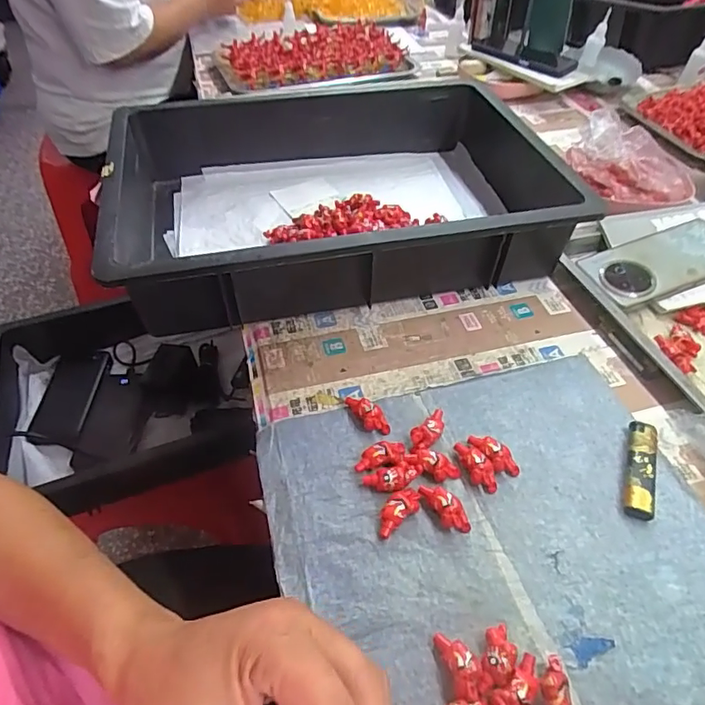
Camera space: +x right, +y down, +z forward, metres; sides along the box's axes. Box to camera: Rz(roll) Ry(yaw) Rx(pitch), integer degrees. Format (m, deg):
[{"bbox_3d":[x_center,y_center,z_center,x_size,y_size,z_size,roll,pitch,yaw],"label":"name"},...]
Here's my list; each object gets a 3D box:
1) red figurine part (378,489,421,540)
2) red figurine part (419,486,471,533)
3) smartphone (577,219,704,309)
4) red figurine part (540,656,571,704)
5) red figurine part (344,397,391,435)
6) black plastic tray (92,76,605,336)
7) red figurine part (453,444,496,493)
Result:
[{"bbox_3d":[0.031,0.108,0.354,0.040,0.013,0.016,-34,56,-27],"label":"red figurine part"},{"bbox_3d":[0.064,0.108,0.356,0.018,0.015,0.039,-24,52,-20],"label":"red figurine part"},{"bbox_3d":[0.315,-0.094,0.520,0.156,0.011,0.077,-18,53,-8],"label":"smartphone"},{"bbox_3d":[0.110,0.189,0.280,0.016,0.018,0.037,-2,48,-2],"label":"red figurine part"},{"bbox_3d":[0.011,0.049,0.412,0.017,0.016,0.044,-28,54,-24],"label":"red figurine part"},{"bbox_3d":[-0.014,-0.183,0.566,0.458,0.098,0.338,-10,48,-9],"label":"black plastic tray"},{"bbox_3d":[0.091,0.084,0.378,0.017,0.013,0.041,-15,49,-14],"label":"red figurine part"}]

